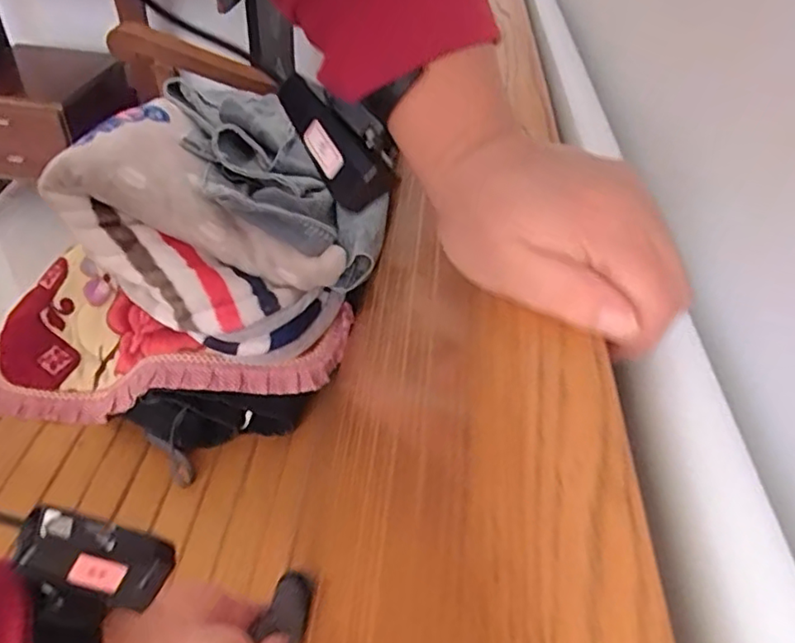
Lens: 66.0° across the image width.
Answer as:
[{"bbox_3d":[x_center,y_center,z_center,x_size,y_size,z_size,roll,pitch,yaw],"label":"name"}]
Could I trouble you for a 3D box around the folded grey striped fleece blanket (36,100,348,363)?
[{"bbox_3d":[-0.231,-0.097,0.703,0.298,0.184,0.199,26,45,22],"label":"folded grey striped fleece blanket"}]

